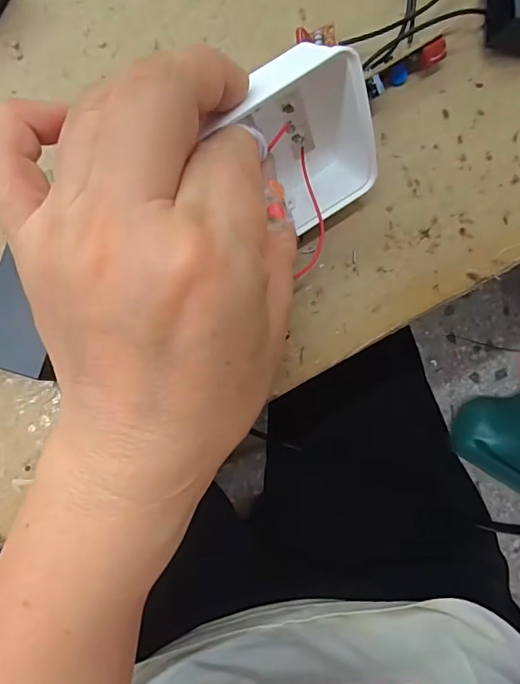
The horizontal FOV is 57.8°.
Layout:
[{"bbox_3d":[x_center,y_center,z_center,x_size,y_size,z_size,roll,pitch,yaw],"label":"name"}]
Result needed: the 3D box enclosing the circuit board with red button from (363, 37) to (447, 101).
[{"bbox_3d":[0.061,-0.115,0.198,0.040,0.016,0.009,-34,87,-3],"label":"circuit board with red button"}]

